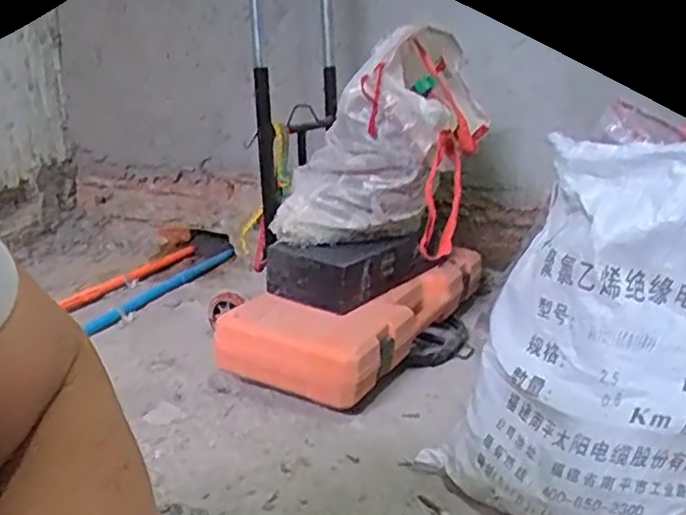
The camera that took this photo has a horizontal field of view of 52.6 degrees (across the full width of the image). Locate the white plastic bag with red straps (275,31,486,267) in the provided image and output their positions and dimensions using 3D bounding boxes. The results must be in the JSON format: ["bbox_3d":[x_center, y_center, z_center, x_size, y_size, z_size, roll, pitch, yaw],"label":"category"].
[{"bbox_3d":[0.051,-0.187,1.107,0.280,0.308,0.207,10,18,31],"label":"white plastic bag with red straps"}]

